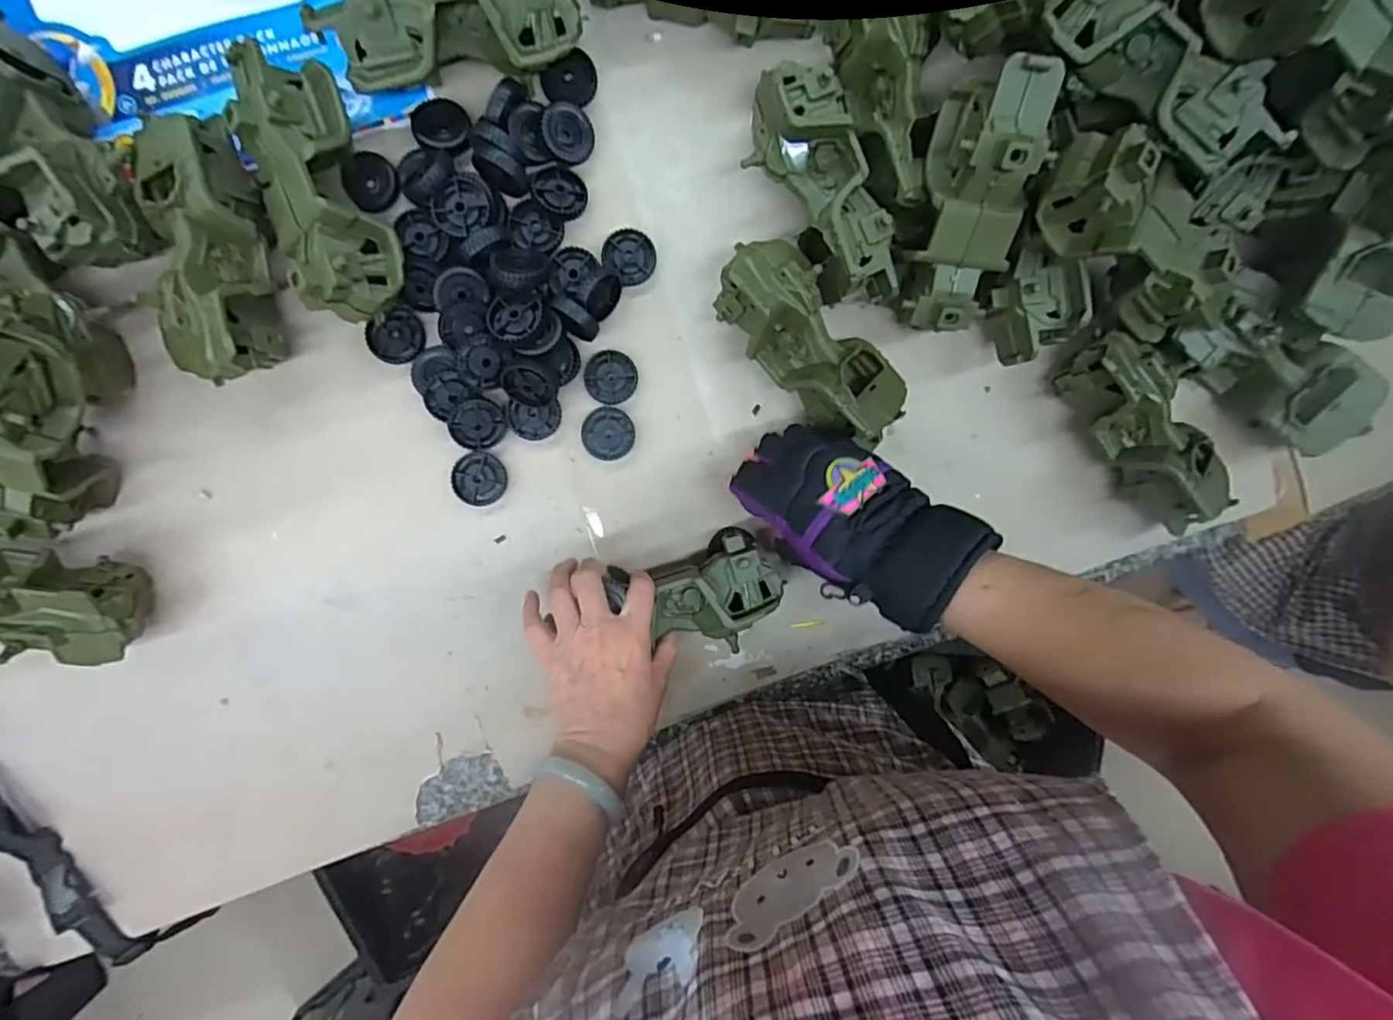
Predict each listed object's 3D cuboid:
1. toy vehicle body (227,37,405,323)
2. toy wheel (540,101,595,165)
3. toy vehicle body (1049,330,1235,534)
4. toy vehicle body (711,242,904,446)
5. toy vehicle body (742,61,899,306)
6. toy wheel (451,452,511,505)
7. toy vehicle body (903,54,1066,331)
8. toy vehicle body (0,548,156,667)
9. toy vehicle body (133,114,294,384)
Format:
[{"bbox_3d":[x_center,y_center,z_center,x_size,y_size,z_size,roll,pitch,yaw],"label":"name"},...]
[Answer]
[{"bbox_3d":[-0.274,-0.234,0.441,0.086,0.047,0.187,-13,95,-4],"label":"toy vehicle body"},{"bbox_3d":[-0.101,-0.298,0.489,0.042,0.013,0.042,-17,128,-23],"label":"toy wheel"},{"bbox_3d":[0.384,-0.066,0.526,0.073,0.070,0.185,-43,95,0],"label":"toy vehicle body"},{"bbox_3d":[0.091,-0.131,0.498,0.076,0.073,0.178,-44,95,0],"label":"toy vehicle body"},{"bbox_3d":[0.096,-0.248,0.490,0.084,0.071,0.180,-19,95,-3],"label":"toy vehicle body"},{"bbox_3d":[-0.181,-0.026,0.516,0.042,0.009,0.043,0,94,-4],"label":"toy wheel"},{"bbox_3d":[0.207,-0.224,0.454,0.071,0.055,0.172,2,124,-4],"label":"toy vehicle body"},{"bbox_3d":[-0.518,0.069,0.464,0.190,0.077,0.083,5,93,-4],"label":"toy vehicle body"},{"bbox_3d":[-0.356,-0.188,0.454,0.080,0.075,0.183,-6,94,-4],"label":"toy vehicle body"}]

